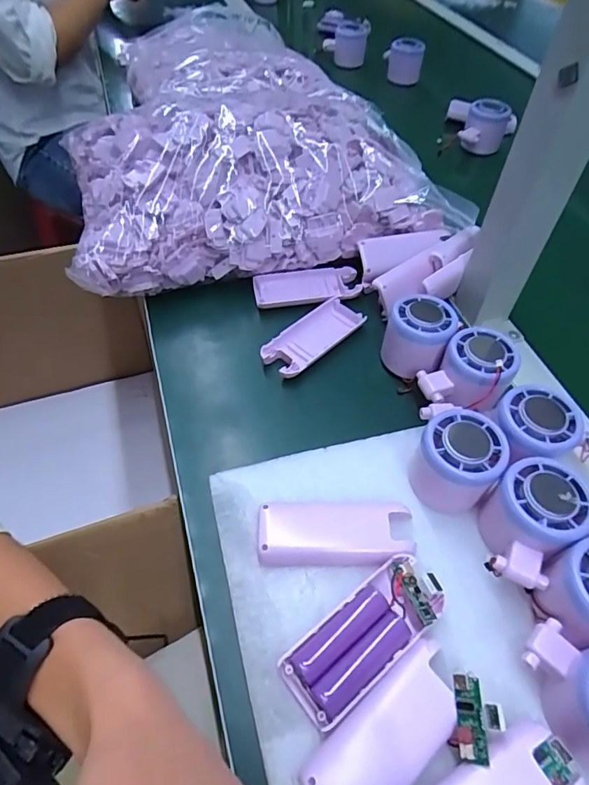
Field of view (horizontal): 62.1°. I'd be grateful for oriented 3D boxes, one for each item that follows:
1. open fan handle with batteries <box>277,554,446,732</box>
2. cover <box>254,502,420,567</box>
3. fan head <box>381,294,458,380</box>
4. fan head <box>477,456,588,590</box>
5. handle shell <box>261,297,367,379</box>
[{"bbox_3d":[0.043,0.142,0.289,0.103,0.022,0.042,-32,59,-23],"label":"open fan handle with batteries"},{"bbox_3d":[0.027,0.096,0.333,0.101,0.016,0.041,1,52,-1],"label":"cover"},{"bbox_3d":[0.108,-0.051,0.426,0.054,0.049,0.062,16,54,11],"label":"fan head"},{"bbox_3d":[0.150,0.082,0.313,0.055,0.045,0.075,38,60,24],"label":"fan head"},{"bbox_3d":[0.018,-0.052,0.454,0.105,0.012,0.043,-36,61,-25],"label":"handle shell"}]

